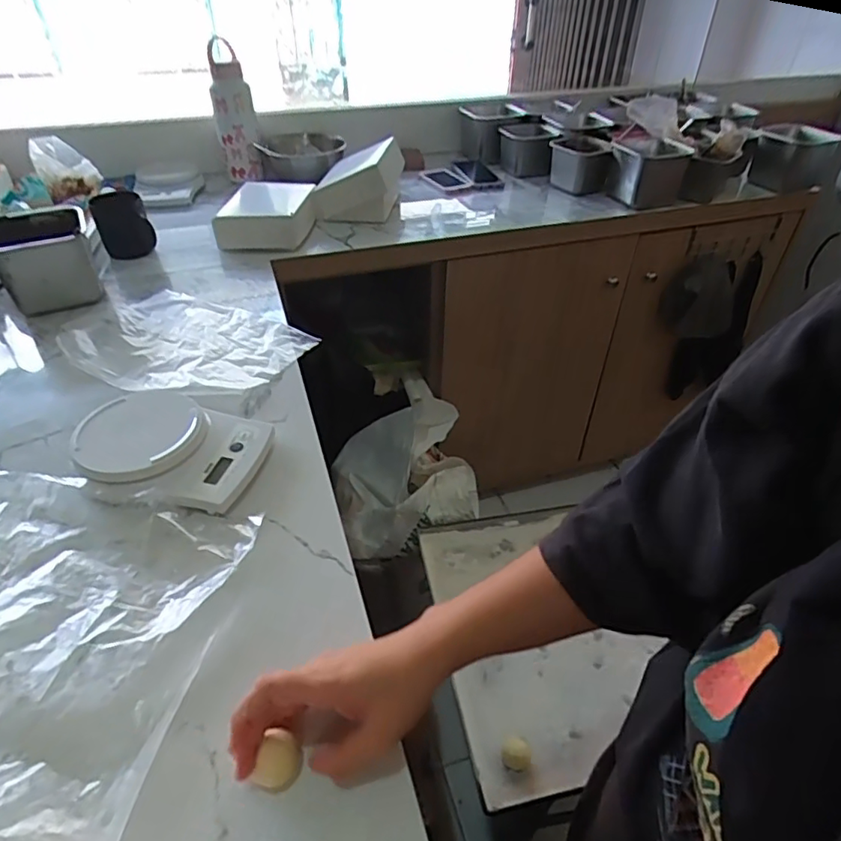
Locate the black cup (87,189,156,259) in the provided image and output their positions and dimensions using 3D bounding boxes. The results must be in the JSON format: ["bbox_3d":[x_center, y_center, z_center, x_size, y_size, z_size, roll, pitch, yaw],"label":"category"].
[{"bbox_3d":[-0.506,-0.337,0.945,0.082,0.085,0.082,-20,46,-23],"label":"black cup"}]

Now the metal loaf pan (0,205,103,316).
[{"bbox_3d":[-0.554,-0.239,0.822,0.130,0.100,0.129,-19,45,-22],"label":"metal loaf pan"}]

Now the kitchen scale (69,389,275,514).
[{"bbox_3d":[-0.255,0.025,0.578,0.181,0.035,0.134,13,43,13],"label":"kitchen scale"}]

